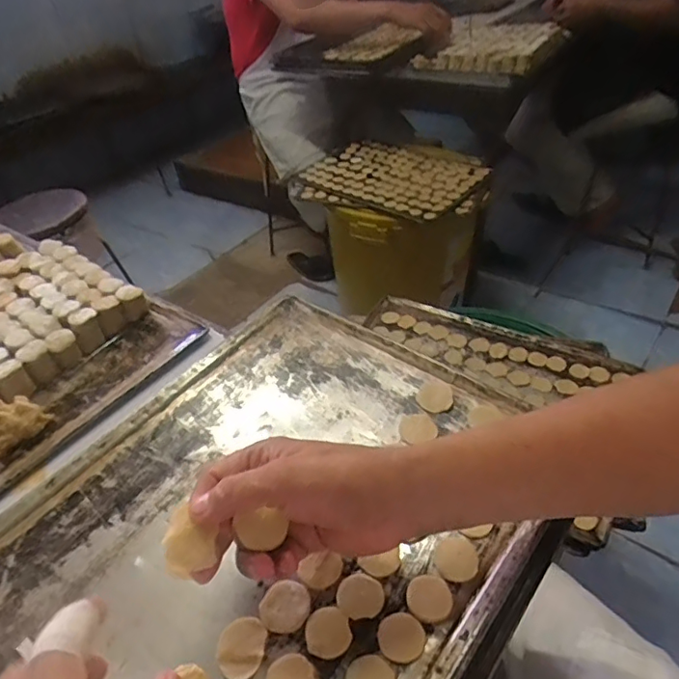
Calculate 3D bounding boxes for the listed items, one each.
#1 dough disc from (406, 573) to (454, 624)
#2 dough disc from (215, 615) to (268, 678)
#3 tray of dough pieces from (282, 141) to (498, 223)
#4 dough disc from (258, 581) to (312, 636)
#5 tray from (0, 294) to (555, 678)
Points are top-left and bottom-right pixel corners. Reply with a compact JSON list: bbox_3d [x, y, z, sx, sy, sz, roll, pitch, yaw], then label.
[{"bbox_3d":[0.059,0.167,0.355,0.029,0.005,0.029,-4,40,3],"label":"dough disc"},{"bbox_3d":[-0.062,0.193,0.344,0.030,0.004,0.036,-1,40,6],"label":"dough disc"},{"bbox_3d":[0.161,-0.450,1.486,0.475,0.030,0.422,19,46,27],"label":"tray of dough pieces"},{"bbox_3d":[-0.035,0.175,0.359,0.033,0.006,0.029,-18,41,-14],"label":"dough disc"},{"bbox_3d":[-0.073,0.144,0.393,0.329,0.023,0.456,24,48,31],"label":"tray"}]

